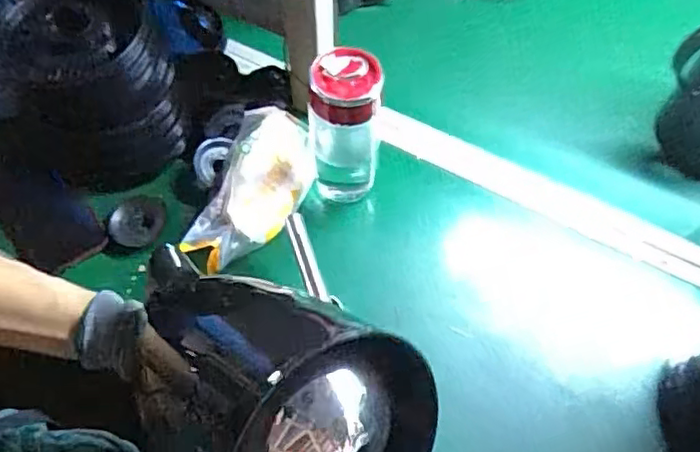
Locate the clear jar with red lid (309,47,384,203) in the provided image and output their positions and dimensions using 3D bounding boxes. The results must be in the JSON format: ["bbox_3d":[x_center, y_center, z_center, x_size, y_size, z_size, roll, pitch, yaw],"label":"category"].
[{"bbox_3d":[-0.005,-0.086,0.621,0.066,0.188,0.055,8,60,4],"label":"clear jar with red lid"}]

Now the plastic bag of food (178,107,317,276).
[{"bbox_3d":[-0.094,-0.039,0.658,0.090,0.043,0.178,32,59,-21],"label":"plastic bag of food"}]

